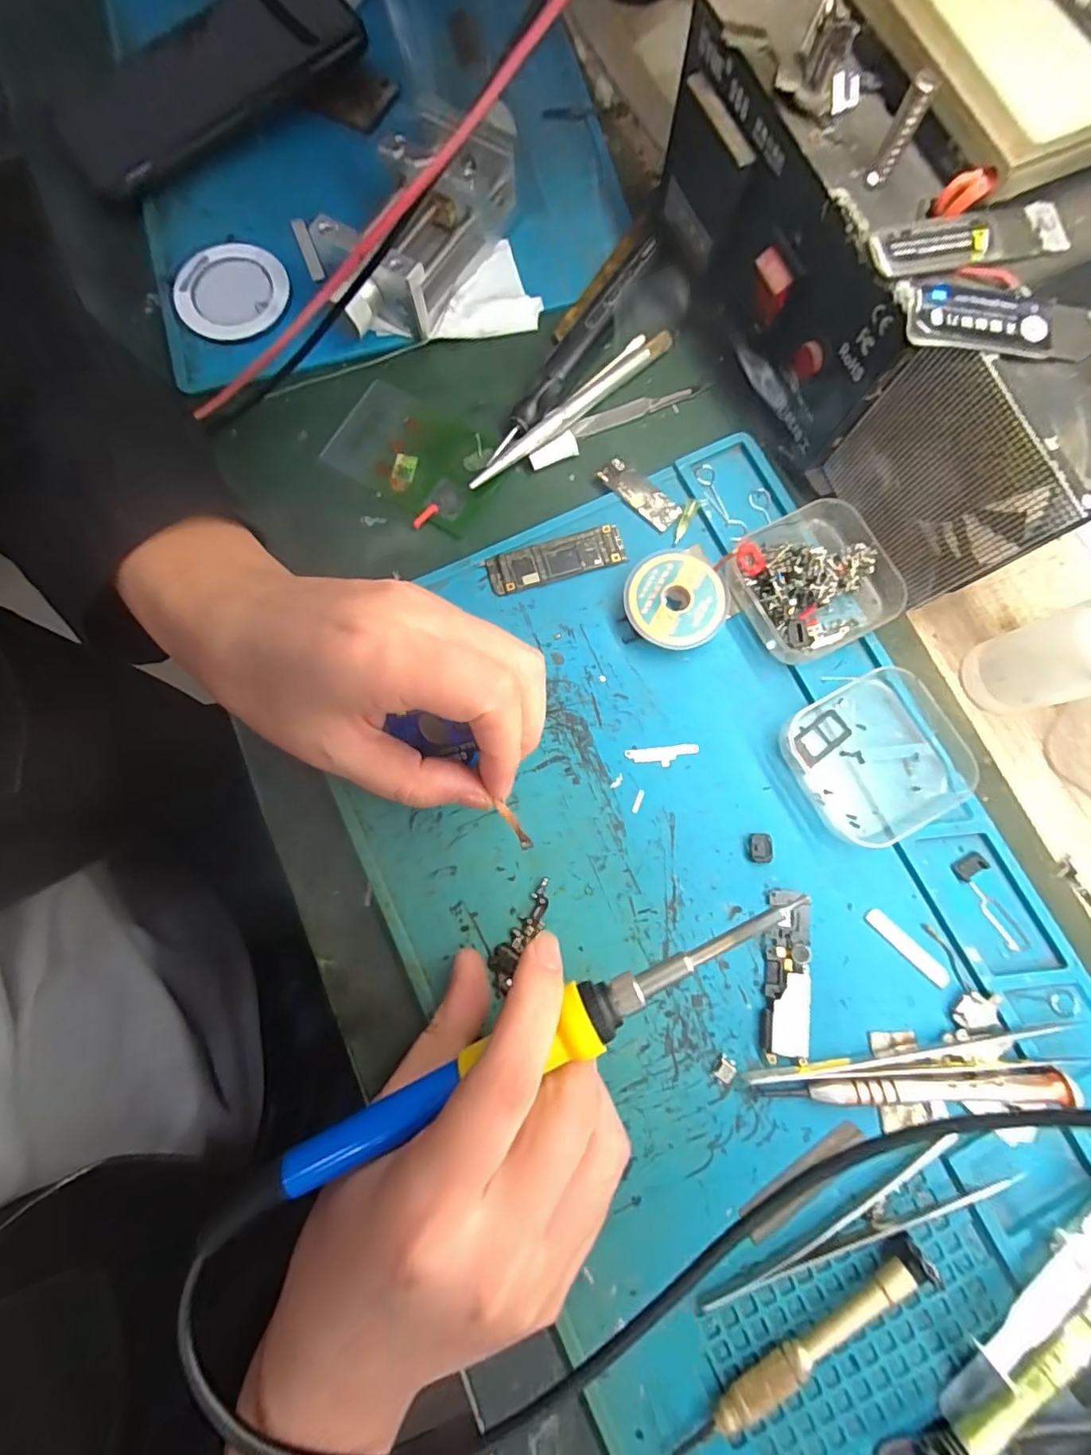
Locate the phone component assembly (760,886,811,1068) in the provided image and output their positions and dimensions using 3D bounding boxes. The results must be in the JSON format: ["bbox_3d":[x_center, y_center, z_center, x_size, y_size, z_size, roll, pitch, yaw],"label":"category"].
[{"bbox_3d":[0.099,0.101,0.219,0.017,0.004,0.065,6,80,2],"label":"phone component assembly"}]

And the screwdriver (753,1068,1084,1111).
[{"bbox_3d":[0.141,0.140,0.205,0.113,0.013,0.012,-5,79,0],"label":"screwdriver"}]

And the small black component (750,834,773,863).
[{"bbox_3d":[0.092,0.051,0.228,0.009,0.004,0.012,2,80,2],"label":"small black component"}]

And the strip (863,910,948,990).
[{"bbox_3d":[0.150,0.090,0.221,0.039,0.004,0.009,44,83,8],"label":"strip"}]

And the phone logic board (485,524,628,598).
[{"bbox_3d":[0.005,-0.079,0.252,0.065,0.004,0.020,-16,80,-2],"label":"phone logic board"}]

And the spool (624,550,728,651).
[{"bbox_3d":[0.059,-0.057,0.243,0.044,0.013,0.045,0,80,1],"label":"spool"}]

